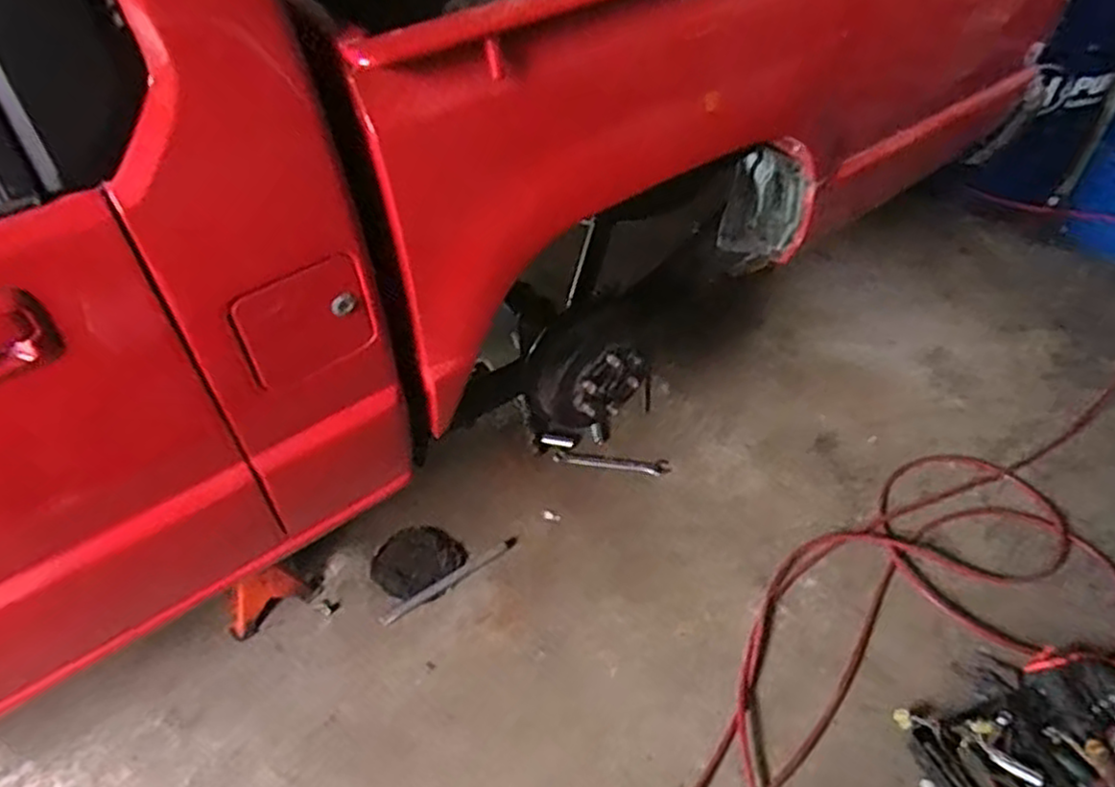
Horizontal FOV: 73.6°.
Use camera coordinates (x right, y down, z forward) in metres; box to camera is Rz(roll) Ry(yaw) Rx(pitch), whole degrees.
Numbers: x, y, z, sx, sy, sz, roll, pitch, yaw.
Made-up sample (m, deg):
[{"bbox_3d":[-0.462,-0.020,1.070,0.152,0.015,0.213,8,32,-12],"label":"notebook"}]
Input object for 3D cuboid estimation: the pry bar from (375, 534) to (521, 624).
[{"bbox_3d":[-0.234,0.411,1.660,0.352,0.011,0.029,-28,49,-29],"label":"pry bar"}]

